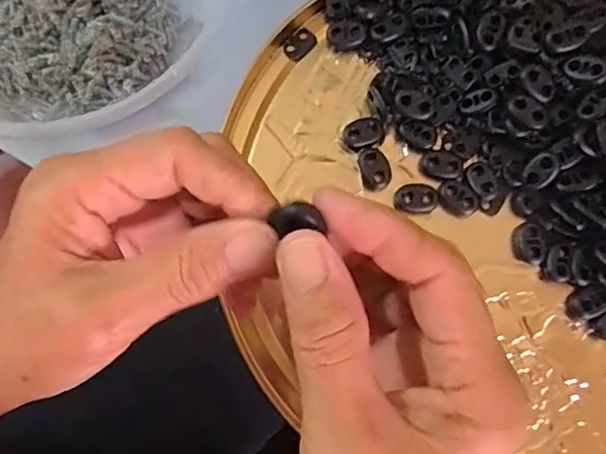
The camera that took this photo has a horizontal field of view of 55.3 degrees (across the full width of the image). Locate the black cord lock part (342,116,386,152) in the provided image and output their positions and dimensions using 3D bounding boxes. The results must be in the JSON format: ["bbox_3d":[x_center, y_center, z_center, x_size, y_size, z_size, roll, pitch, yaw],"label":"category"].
[{"bbox_3d":[0.033,-0.049,0.309,0.021,0.005,0.016,-22,80,-5],"label":"black cord lock part"}]

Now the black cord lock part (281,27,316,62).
[{"bbox_3d":[-0.001,-0.102,0.323,0.014,0.004,0.020,44,82,7],"label":"black cord lock part"}]

